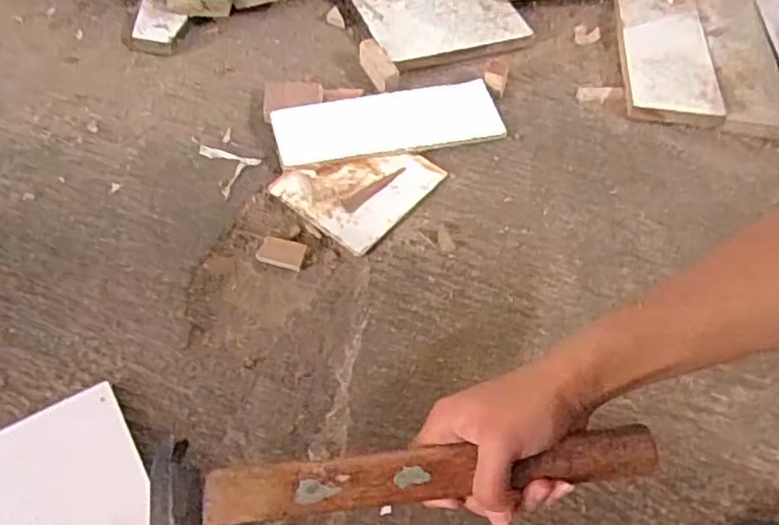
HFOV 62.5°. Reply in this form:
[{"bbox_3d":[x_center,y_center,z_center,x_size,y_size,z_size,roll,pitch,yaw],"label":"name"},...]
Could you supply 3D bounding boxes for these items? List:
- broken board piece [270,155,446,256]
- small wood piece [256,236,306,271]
[{"bbox_3d":[-0.029,-0.080,0.636,0.120,0.010,0.133,36,59,20],"label":"broken board piece"},{"bbox_3d":[-0.099,-0.009,0.592,0.042,0.006,0.027,15,54,7],"label":"small wood piece"}]

